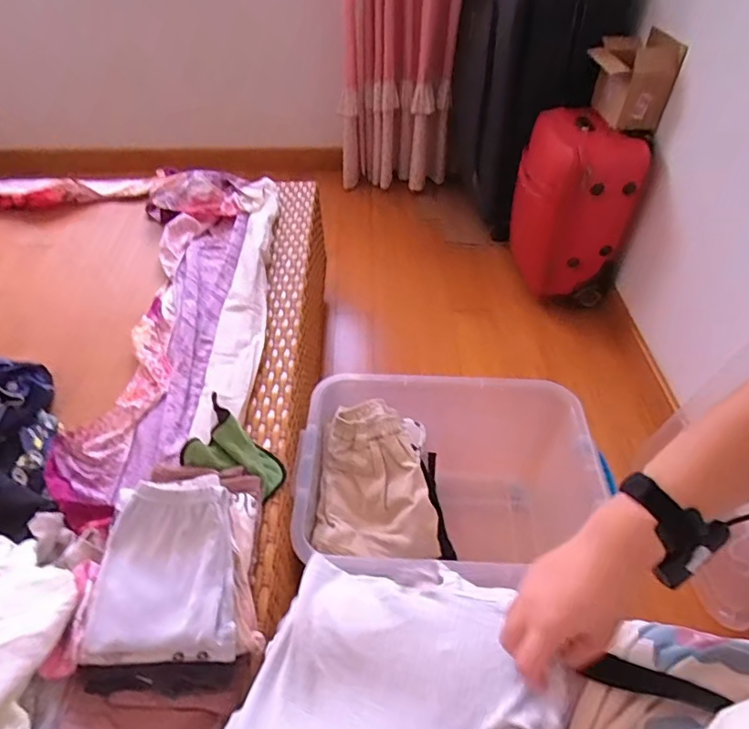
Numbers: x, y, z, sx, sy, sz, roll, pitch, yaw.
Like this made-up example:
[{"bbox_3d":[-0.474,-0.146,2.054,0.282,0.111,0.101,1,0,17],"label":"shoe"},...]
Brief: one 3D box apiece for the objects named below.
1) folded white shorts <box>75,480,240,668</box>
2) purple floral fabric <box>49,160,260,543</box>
[{"bbox_3d":[-0.259,0.243,0.625,0.167,0.066,0.211,-7,48,-7],"label":"folded white shorts"},{"bbox_3d":[-0.430,-0.135,1.076,0.242,0.080,1.017,-3,48,-4],"label":"purple floral fabric"}]

